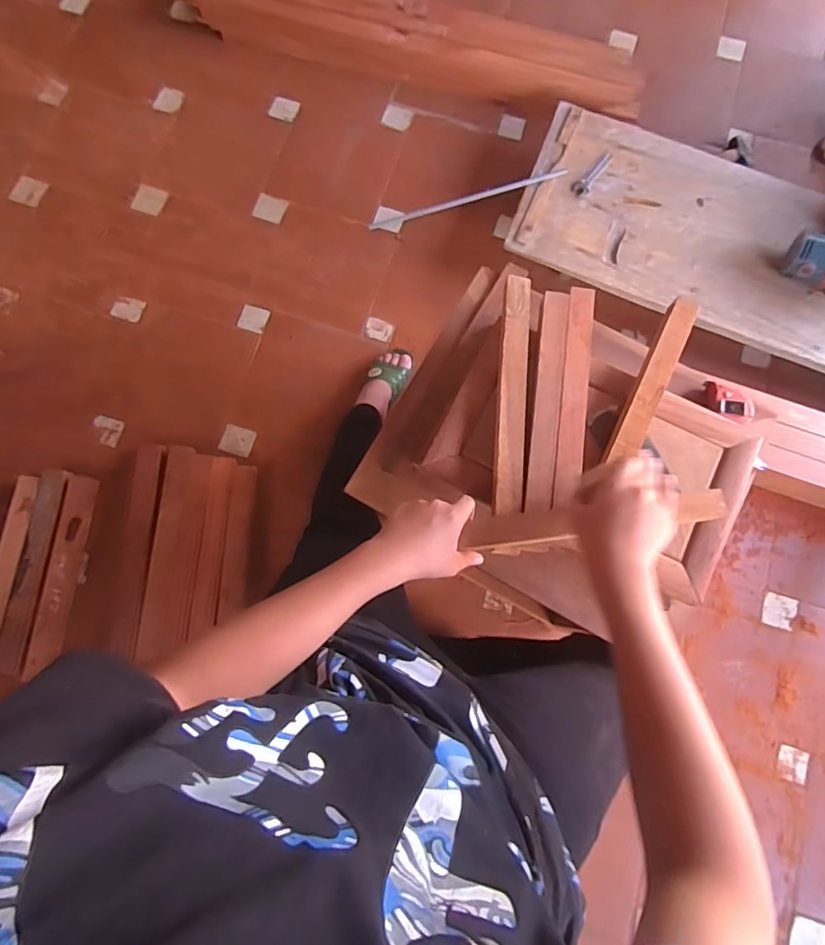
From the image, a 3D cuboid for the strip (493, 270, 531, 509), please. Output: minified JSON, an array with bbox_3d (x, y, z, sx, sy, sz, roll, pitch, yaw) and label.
[{"bbox_3d":[0.124,-0.100,0.662,0.035,0.014,0.305,5,77,1],"label":"strip"}]

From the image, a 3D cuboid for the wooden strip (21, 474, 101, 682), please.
[{"bbox_3d":[-0.740,0.196,1.130,0.067,0.017,0.384,4,77,1],"label":"wooden strip"}]

